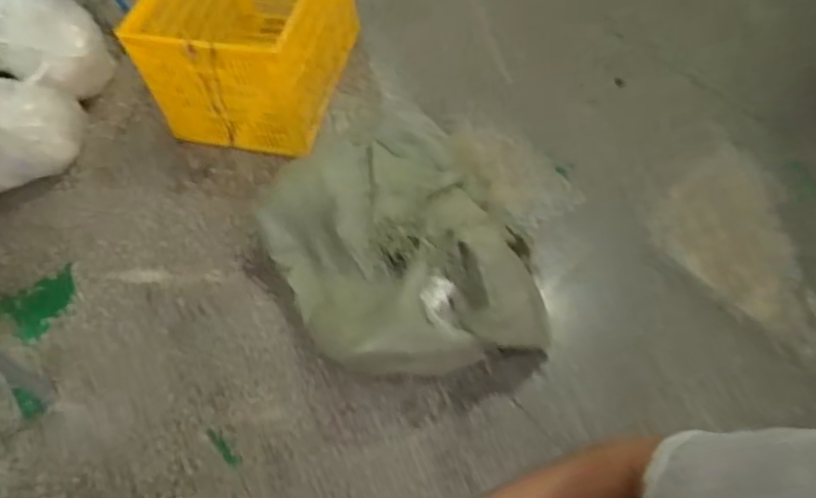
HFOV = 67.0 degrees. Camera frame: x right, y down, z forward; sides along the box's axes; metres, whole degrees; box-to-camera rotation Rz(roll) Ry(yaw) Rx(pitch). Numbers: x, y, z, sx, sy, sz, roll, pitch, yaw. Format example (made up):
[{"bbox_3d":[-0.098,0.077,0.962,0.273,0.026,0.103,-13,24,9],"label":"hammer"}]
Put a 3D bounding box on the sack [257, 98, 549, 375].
[{"bbox_3d":[-0.053,-0.050,1.581,0.562,0.269,0.854,-27,60,-14],"label":"sack"}]

